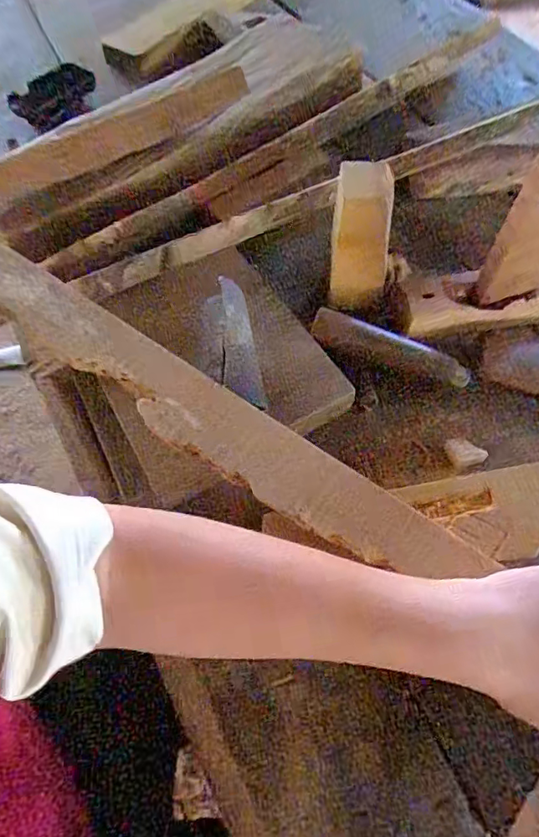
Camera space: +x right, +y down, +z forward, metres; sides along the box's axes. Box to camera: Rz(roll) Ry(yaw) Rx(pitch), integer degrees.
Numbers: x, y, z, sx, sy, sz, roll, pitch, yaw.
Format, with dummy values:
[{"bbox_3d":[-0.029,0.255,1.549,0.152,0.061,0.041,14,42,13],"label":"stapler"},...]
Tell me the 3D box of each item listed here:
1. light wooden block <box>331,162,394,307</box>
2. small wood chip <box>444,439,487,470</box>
[{"bbox_3d":[0.079,-0.154,0.442,0.048,0.126,0.031,6,59,3],"label":"light wooden block"},{"bbox_3d":[0.157,0.027,0.413,0.028,0.006,0.023,-13,60,-9],"label":"small wood chip"}]

